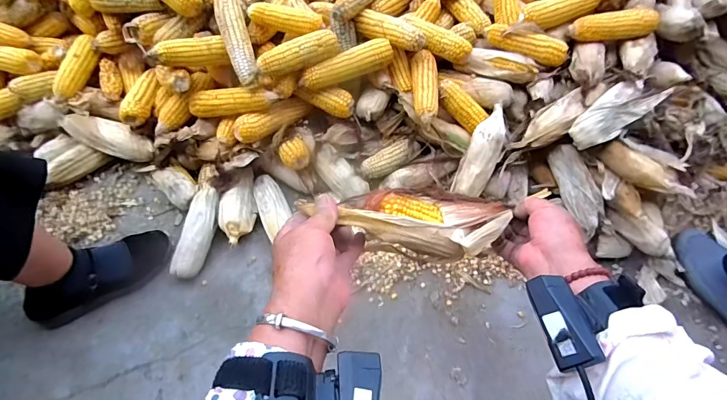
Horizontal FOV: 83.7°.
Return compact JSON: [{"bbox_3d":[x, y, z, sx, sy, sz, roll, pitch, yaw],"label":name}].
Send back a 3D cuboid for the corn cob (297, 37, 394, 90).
[{"bbox_3d":[-0.033,-0.260,0.785,0.182,0.043,0.045,-21,60,0],"label":"corn cob"}]

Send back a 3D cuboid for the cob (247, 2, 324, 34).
[{"bbox_3d":[-0.148,-0.352,0.775,0.143,0.033,0.047,15,57,5],"label":"cob"}]

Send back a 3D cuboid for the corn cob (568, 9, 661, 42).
[{"bbox_3d":[0.484,-0.339,0.790,0.154,0.046,0.041,0,55,16],"label":"corn cob"}]

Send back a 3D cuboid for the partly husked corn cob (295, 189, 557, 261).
[{"bbox_3d":[0.076,0.027,0.420,0.210,0.043,0.056,5,55,-21],"label":"partly husked corn cob"}]

